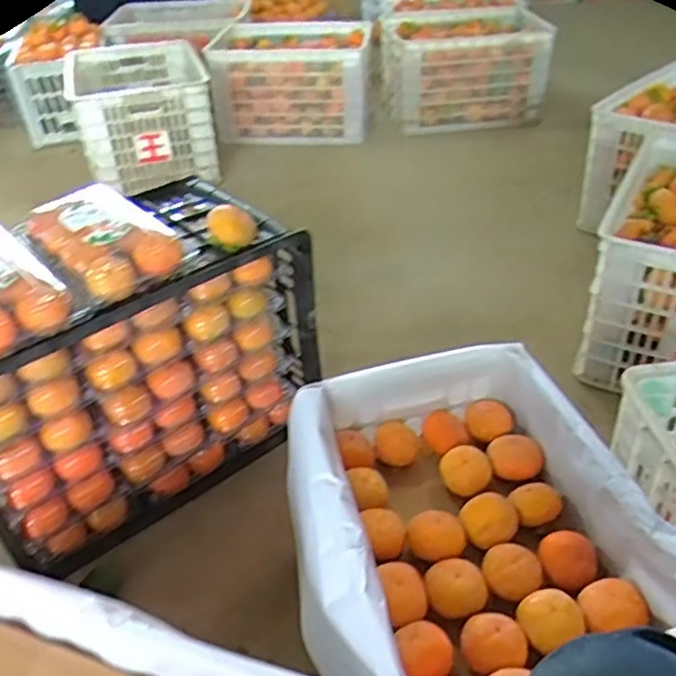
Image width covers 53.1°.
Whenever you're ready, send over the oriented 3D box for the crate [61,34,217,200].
[{"bbox_3d":[-0.522,-0.604,1.805,0.337,0.230,0.443,-12,38,-13],"label":"crate"}]

